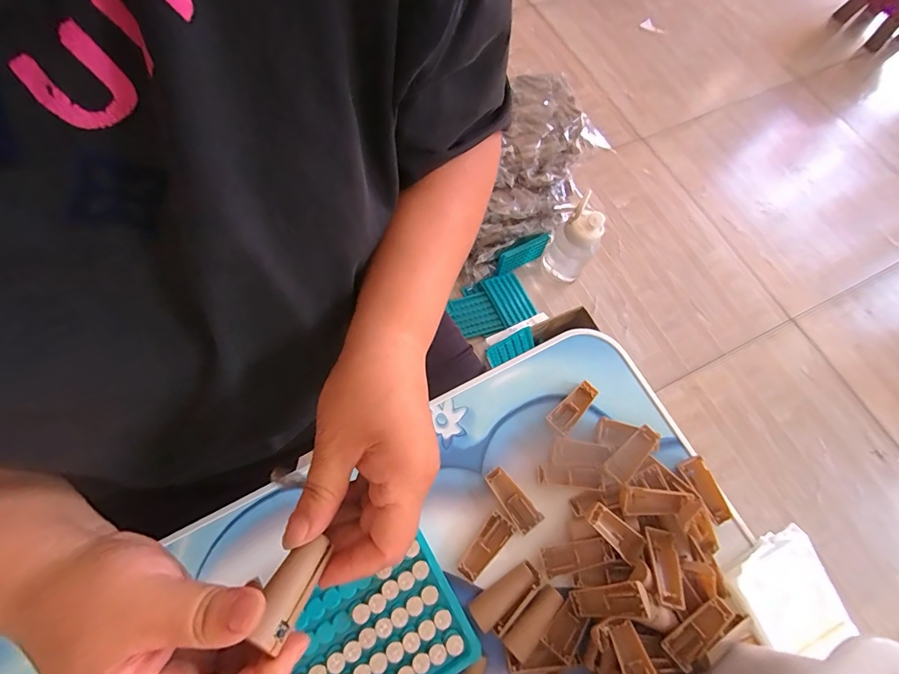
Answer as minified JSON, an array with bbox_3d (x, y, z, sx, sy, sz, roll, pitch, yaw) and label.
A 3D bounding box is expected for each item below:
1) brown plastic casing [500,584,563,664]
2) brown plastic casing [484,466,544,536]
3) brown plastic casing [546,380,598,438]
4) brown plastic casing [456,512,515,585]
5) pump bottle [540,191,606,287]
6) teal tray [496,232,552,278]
[{"bbox_3d":[0.058,0.196,0.293,0.049,0.010,0.017,-42,76,-17],"label":"brown plastic casing"},{"bbox_3d":[0.047,0.122,0.319,0.019,0.006,0.049,-36,75,-16],"label":"brown plastic casing"},{"bbox_3d":[0.102,0.058,0.348,0.050,0.007,0.020,-39,76,-16],"label":"brown plastic casing"},{"bbox_3d":[0.026,0.152,0.306,0.019,0.004,0.048,38,71,11],"label":"brown plastic casing"},{"bbox_3d":[0.260,-0.199,0.900,0.097,0.221,0.072,35,71,10],"label":"pump bottle"},{"bbox_3d":[0.162,-0.182,0.958,0.130,0.092,0.017,-24,72,-12],"label":"teal tray"}]

